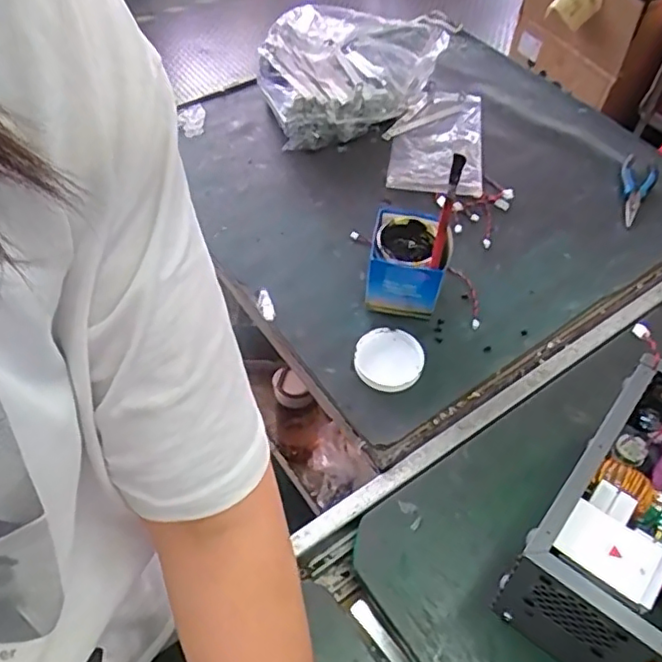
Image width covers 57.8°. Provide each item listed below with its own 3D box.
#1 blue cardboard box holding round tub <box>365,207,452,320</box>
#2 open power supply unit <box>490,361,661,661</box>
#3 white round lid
[{"bbox_3d":[0.101,-0.091,0.791,0.096,0.111,0.097,13,54,8],"label":"blue cardboard box holding round tub"},{"bbox_3d":[0.288,0.188,0.558,0.161,0.162,0.254,34,60,22],"label":"open power supply unit"},{"bbox_3d":[0.073,0.036,0.759,0.084,0.015,0.085,1,53,-1],"label":"white round lid"}]

